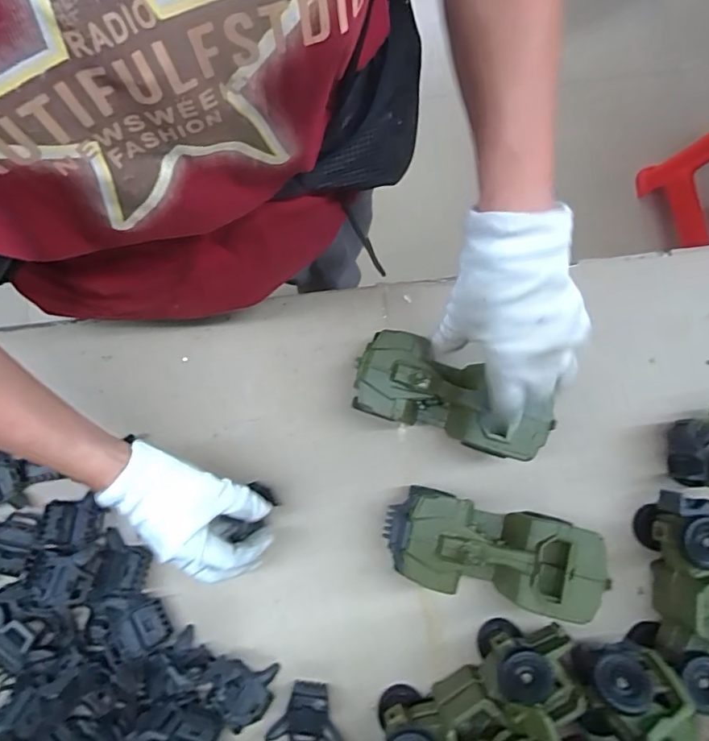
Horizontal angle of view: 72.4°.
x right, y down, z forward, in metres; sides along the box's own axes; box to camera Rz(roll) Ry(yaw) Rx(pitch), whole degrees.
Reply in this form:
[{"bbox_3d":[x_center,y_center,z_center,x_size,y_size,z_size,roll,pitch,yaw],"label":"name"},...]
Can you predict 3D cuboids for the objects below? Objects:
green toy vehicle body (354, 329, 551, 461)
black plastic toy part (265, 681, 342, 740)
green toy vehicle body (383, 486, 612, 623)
[{"bbox_3d":[0.086,0.029,0.449,0.176,0.067,0.080,25,80,0],"label":"green toy vehicle body"},{"bbox_3d":[-0.041,0.324,0.453,0.066,0.020,0.054,14,82,1],"label":"black plastic toy part"},{"bbox_3d":[0.129,0.165,0.443,0.197,0.073,0.082,13,82,1],"label":"green toy vehicle body"}]

